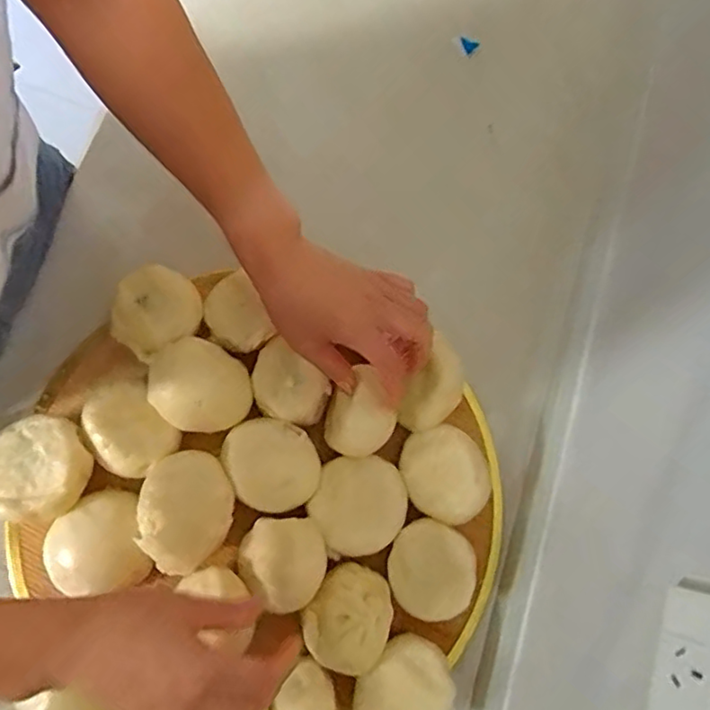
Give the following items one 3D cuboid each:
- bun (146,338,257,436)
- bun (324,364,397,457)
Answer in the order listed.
[{"bbox_3d":[-0.125,0.027,0.490,0.073,0.048,0.068,2,77,-7],"label":"bun"},{"bbox_3d":[0.004,0.050,0.481,0.054,0.037,0.060,36,76,9],"label":"bun"}]

